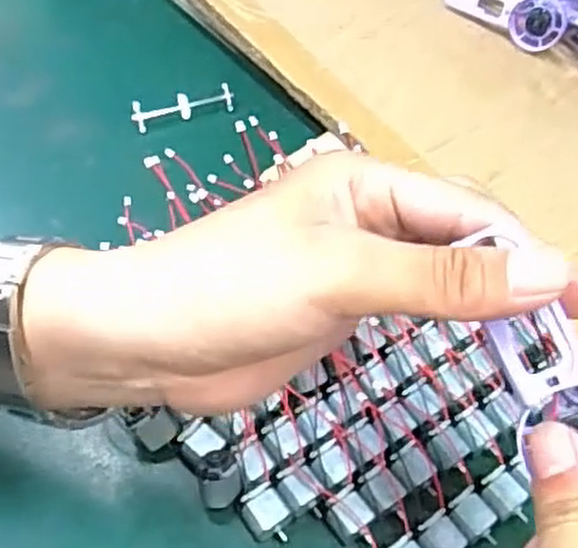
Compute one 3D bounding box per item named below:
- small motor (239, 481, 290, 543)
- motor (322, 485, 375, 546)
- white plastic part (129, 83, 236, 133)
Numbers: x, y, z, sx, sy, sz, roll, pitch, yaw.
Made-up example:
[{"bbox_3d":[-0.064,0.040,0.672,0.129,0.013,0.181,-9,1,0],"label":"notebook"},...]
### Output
[{"bbox_3d":[-0.011,0.114,0.355,0.020,0.019,0.024,-26,58,-24],"label":"small motor"},{"bbox_3d":[0.027,0.114,0.357,0.018,0.014,0.022,-29,59,-25],"label":"motor"},{"bbox_3d":[-0.072,-0.118,0.524,0.071,0.011,0.019,-18,55,-19],"label":"white plastic part"}]

